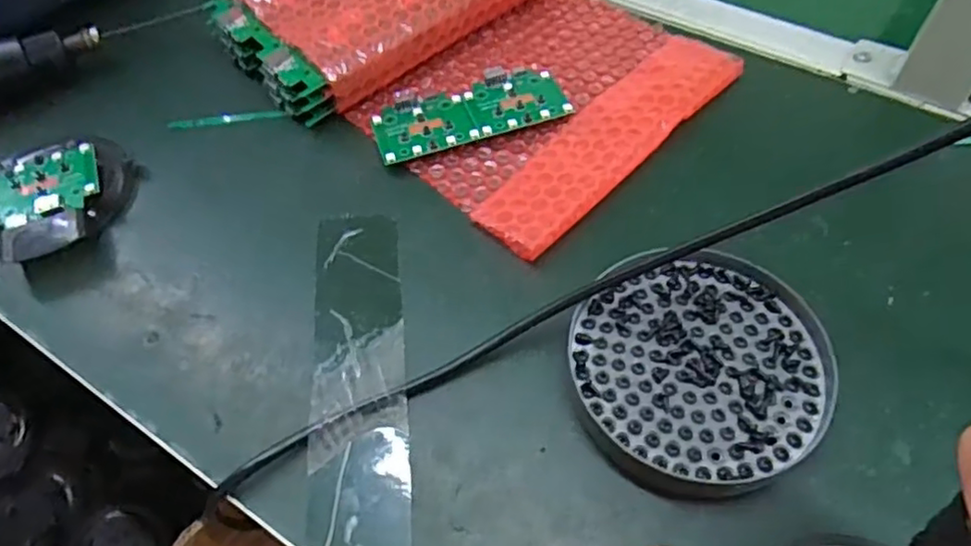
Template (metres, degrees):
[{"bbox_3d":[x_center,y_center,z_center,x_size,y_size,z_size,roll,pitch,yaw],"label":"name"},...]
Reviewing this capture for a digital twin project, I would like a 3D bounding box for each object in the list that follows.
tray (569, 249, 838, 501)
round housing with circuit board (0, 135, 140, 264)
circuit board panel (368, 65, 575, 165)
[{"bbox_3d":[0.098,0.042,0.302,0.110,0.014,0.115,-1,56,2],"label":"tray"},{"bbox_3d":[-0.253,-0.045,0.376,0.089,0.024,0.089,-1,56,2],"label":"round housing with circuit board"},{"bbox_3d":[-0.010,-0.099,0.400,0.115,0.008,0.054,-14,57,-7],"label":"circuit board panel"}]

